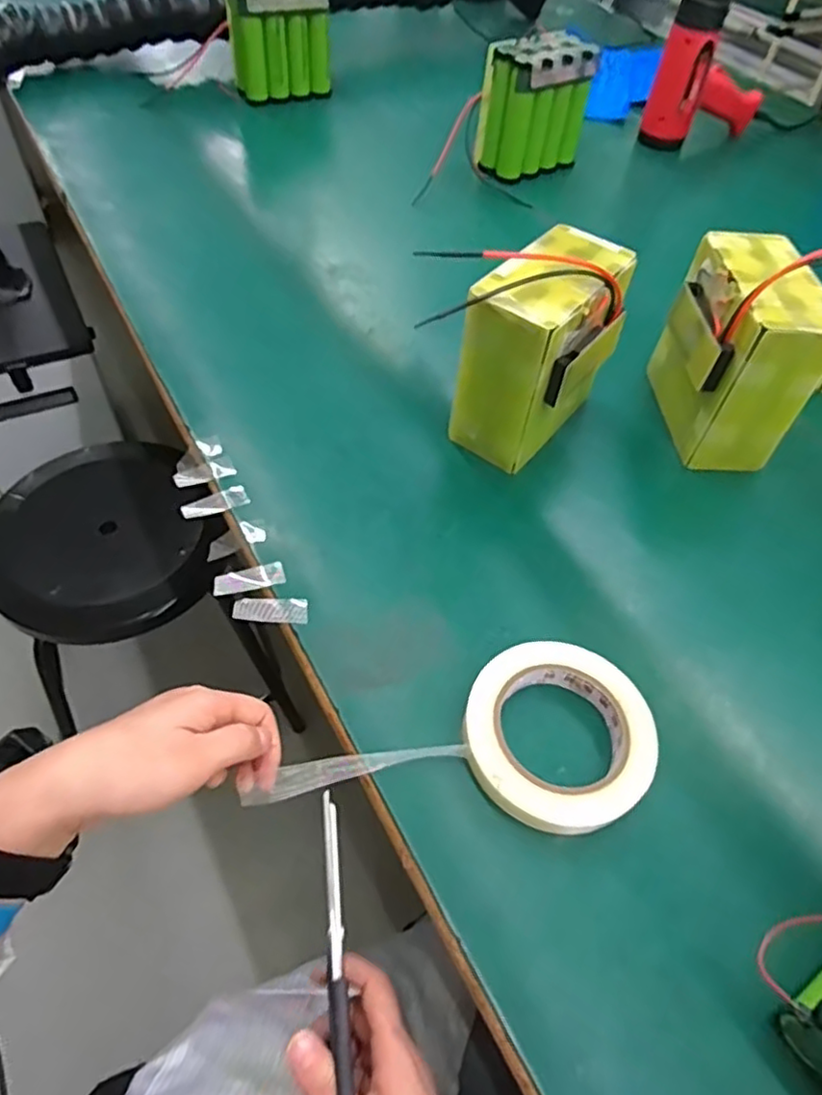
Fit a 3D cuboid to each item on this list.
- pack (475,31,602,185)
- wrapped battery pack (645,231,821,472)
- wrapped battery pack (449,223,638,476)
[{"bbox_3d":[0.170,-0.599,0.899,0.141,0.143,0.077,-19,57,-18],"label":"pack"},{"bbox_3d":[0.276,-0.166,0.572,0.086,0.149,0.143,-1,53,-5],"label":"wrapped battery pack"},{"bbox_3d":[0.112,-0.163,0.550,0.090,0.144,0.139,31,57,17],"label":"wrapped battery pack"}]

